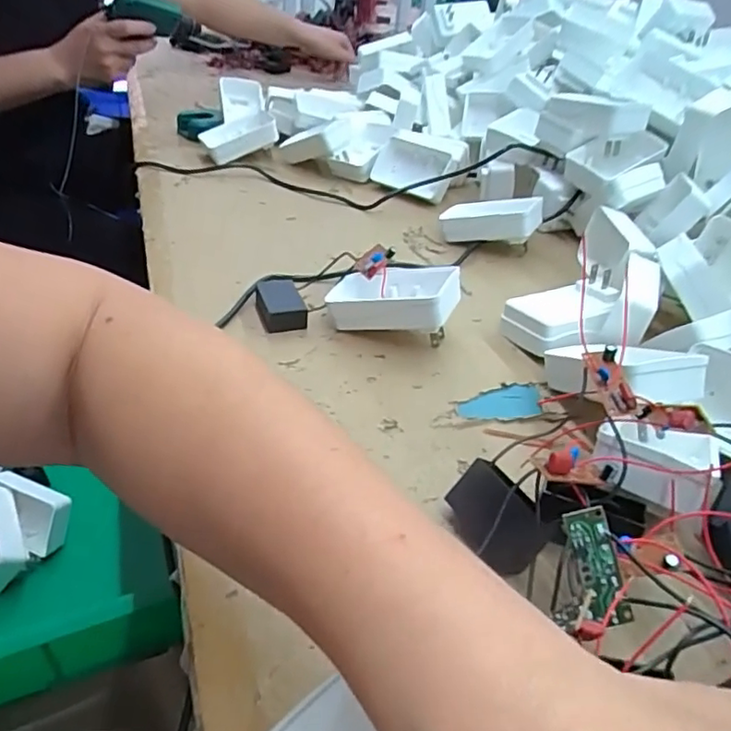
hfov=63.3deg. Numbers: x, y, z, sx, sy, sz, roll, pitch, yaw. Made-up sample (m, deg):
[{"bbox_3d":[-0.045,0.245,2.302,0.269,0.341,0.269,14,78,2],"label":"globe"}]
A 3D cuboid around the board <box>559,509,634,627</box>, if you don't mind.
[{"bbox_3d":[0.092,0.080,0.235,0.017,0.045,0.004,-13,-7,3],"label":"board"}]

